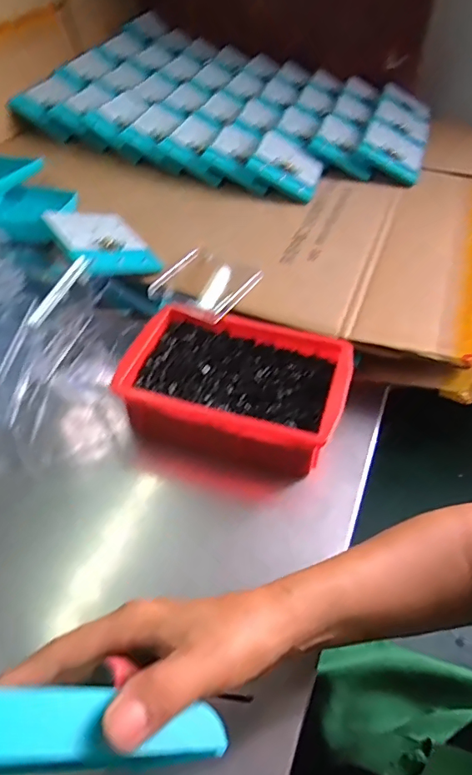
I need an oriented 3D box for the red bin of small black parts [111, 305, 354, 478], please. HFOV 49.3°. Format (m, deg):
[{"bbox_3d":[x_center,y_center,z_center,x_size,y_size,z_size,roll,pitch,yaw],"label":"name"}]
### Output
[{"bbox_3d":[0.001,0.003,0.502,0.197,0.071,0.133,14,47,10],"label":"red bin of small black parts"}]

